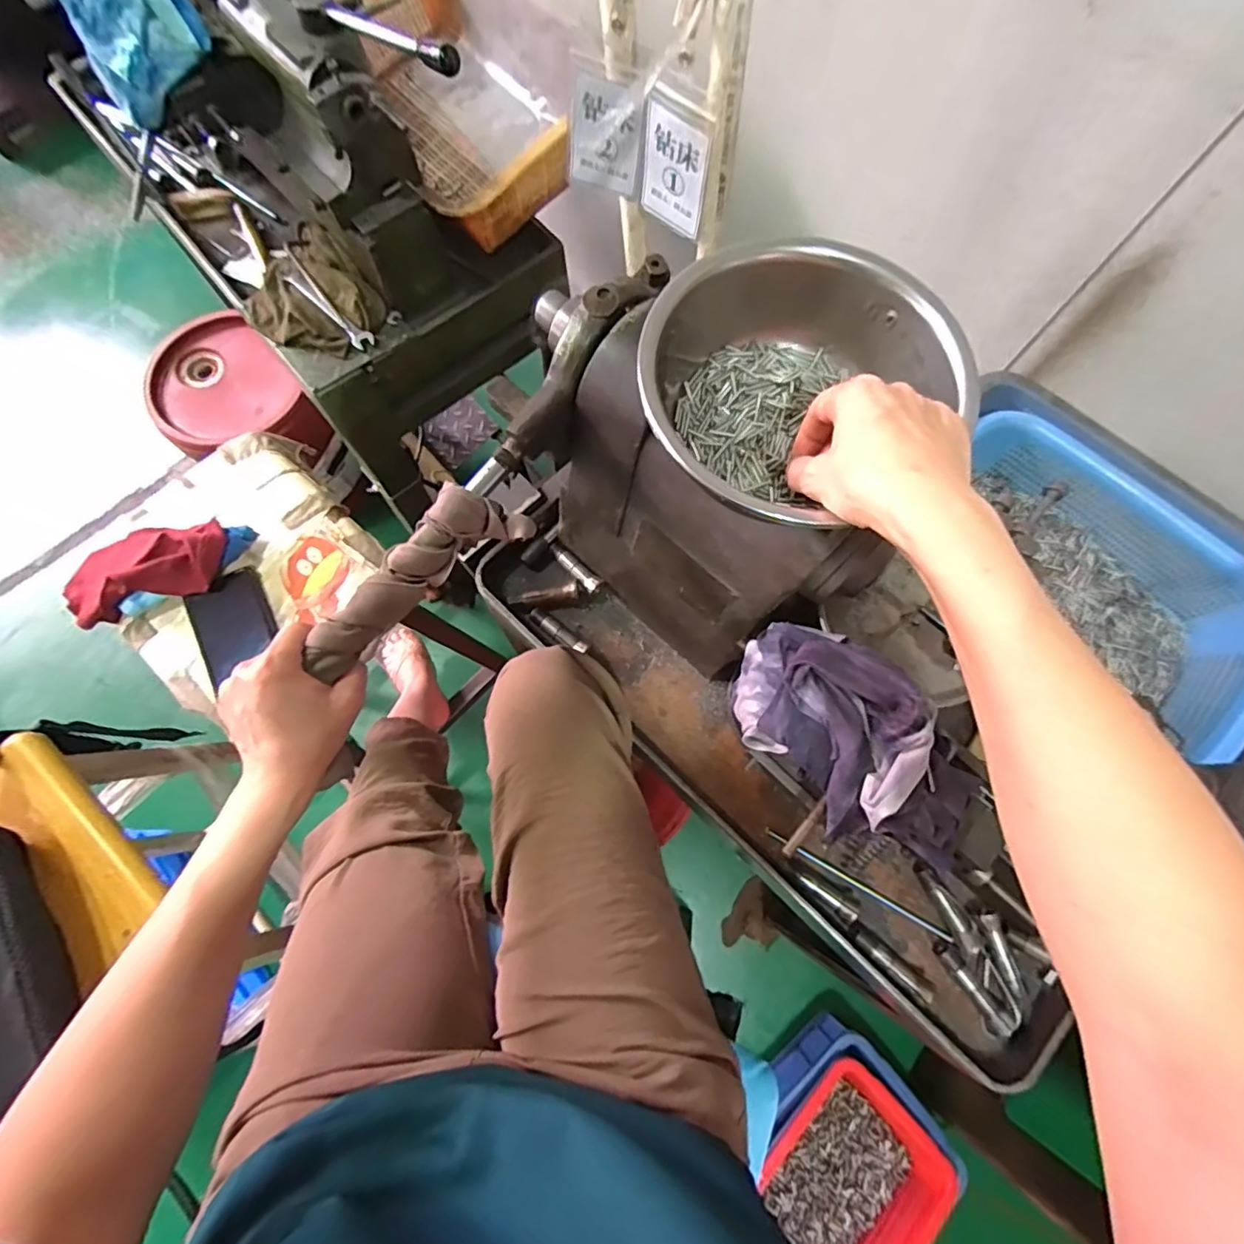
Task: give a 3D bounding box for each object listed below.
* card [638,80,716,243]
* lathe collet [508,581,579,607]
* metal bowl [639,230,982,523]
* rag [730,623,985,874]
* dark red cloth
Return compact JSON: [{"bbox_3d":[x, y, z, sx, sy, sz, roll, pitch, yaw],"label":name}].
[{"bbox_3d":[0.042,-0.370,0.472,0.063,0.107,0.006,36,77,6],"label":"card"},{"bbox_3d":[-0.083,-0.028,0.615,0.074,0.014,0.018,-11,74,-4],"label":"lathe collet"},{"bbox_3d":[0.094,-0.137,0.337,0.174,0.069,0.152,-42,78,-12],"label":"metal bowl"},{"bbox_3d":[0.148,0.078,0.377,0.087,0.069,0.172,-38,77,-11],"label":"rag"},{"bbox_3d":[-0.510,-0.057,0.622,0.176,0.050,0.083,-17,74,-6],"label":"dark red cloth"}]

